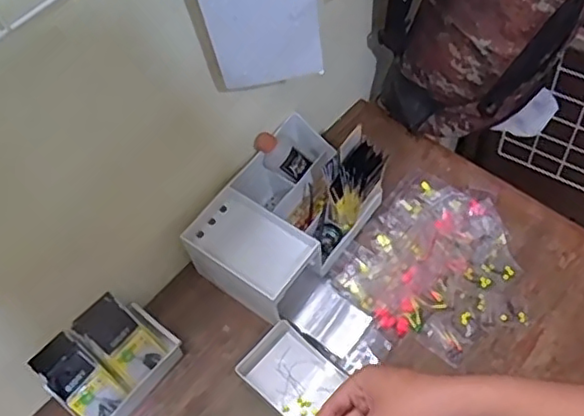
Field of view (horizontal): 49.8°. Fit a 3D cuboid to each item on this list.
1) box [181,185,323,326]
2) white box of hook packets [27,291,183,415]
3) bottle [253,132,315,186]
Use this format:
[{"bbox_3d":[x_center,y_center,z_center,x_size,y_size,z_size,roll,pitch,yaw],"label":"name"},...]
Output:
[{"bbox_3d":[-0.051,0.061,0.776,0.149,0.093,0.102,28,65,20],"label":"box"},{"bbox_3d":[-0.211,0.178,0.730,0.094,0.085,0.137,34,67,22],"label":"white box of hook packets"},{"bbox_3d":[-0.014,-0.070,0.824,0.037,0.095,0.046,33,90,45],"label":"bottle"}]

